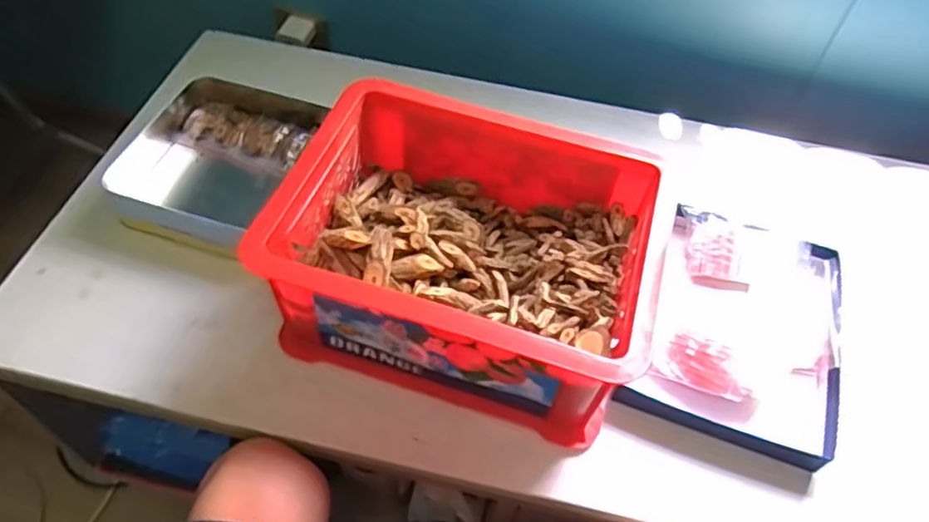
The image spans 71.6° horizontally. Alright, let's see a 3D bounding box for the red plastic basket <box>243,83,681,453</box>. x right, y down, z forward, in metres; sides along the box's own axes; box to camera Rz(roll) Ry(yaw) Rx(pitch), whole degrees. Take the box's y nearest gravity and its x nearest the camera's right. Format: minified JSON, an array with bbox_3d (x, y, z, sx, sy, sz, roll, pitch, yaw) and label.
[{"bbox_3d":[0.004,-0.009,0.561,0.287,0.137,0.219,17,54,8],"label":"red plastic basket"}]

